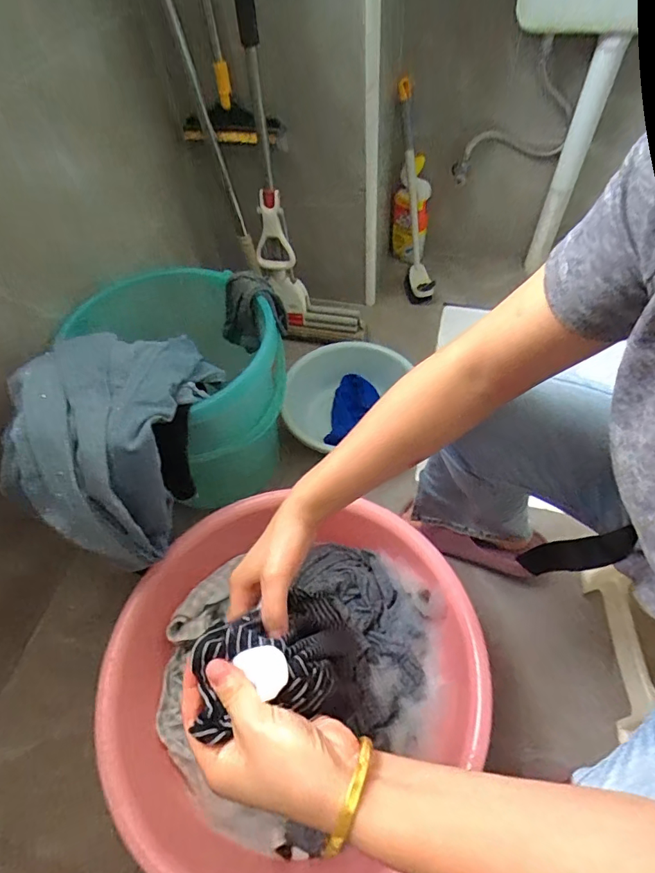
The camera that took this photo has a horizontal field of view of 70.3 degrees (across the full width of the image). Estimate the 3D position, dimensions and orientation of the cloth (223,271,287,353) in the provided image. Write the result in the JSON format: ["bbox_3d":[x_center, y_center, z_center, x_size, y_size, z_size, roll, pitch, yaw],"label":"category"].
[{"bbox_3d":[-0.129,-0.210,0.786,0.101,0.118,0.079,26,60,21],"label":"cloth"}]

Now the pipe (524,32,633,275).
[{"bbox_3d":[0.534,-0.587,1.042,0.054,0.471,0.057,23,59,20],"label":"pipe"}]

